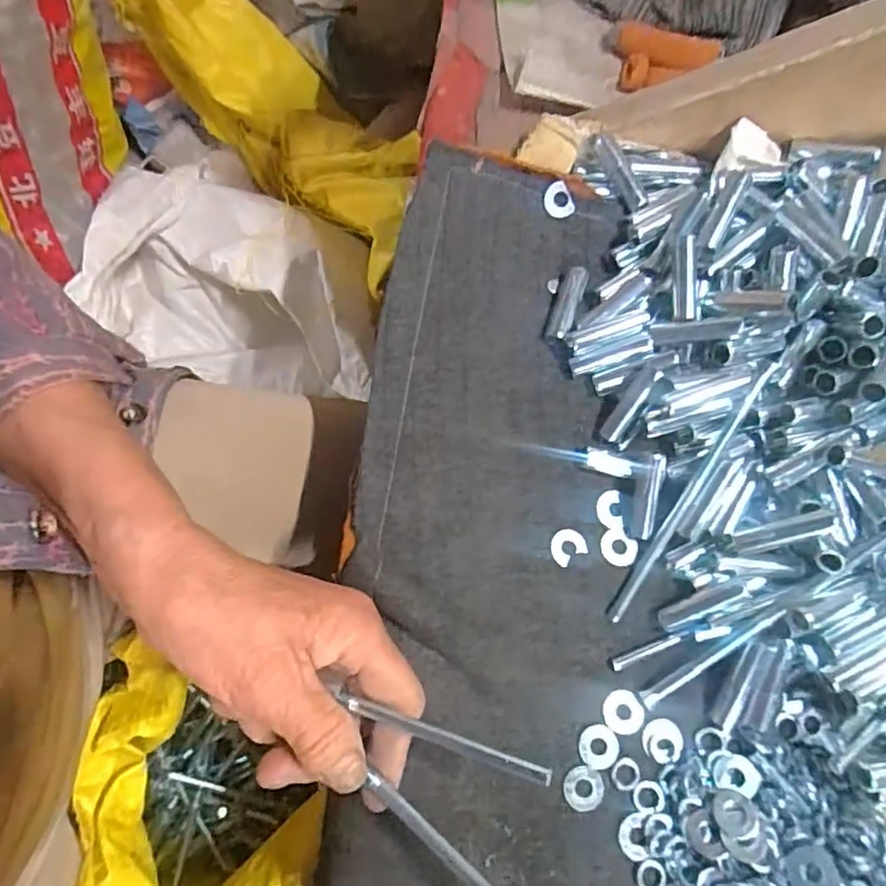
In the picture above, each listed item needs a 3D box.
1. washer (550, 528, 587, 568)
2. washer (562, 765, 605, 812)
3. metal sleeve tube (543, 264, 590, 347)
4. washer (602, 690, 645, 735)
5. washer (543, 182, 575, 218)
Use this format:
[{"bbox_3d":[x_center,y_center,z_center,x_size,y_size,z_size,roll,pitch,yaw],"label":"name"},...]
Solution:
[{"bbox_3d":[0.062,0.051,0.305,0.019,0.004,0.016,-34,82,-12],"label":"washer"},{"bbox_3d":[0.064,0.158,0.281,0.019,0.004,0.018,1,76,-5],"label":"washer"},{"bbox_3d":[0.066,-0.075,0.330,0.013,0.008,0.048,21,75,0],"label":"metal sleeve tube"},{"bbox_3d":[0.085,0.127,0.290,0.020,0.004,0.019,1,76,-5],"label":"washer"},{"bbox_3d":[0.063,-0.133,0.339,0.015,0.004,0.019,-34,115,8],"label":"washer"}]

